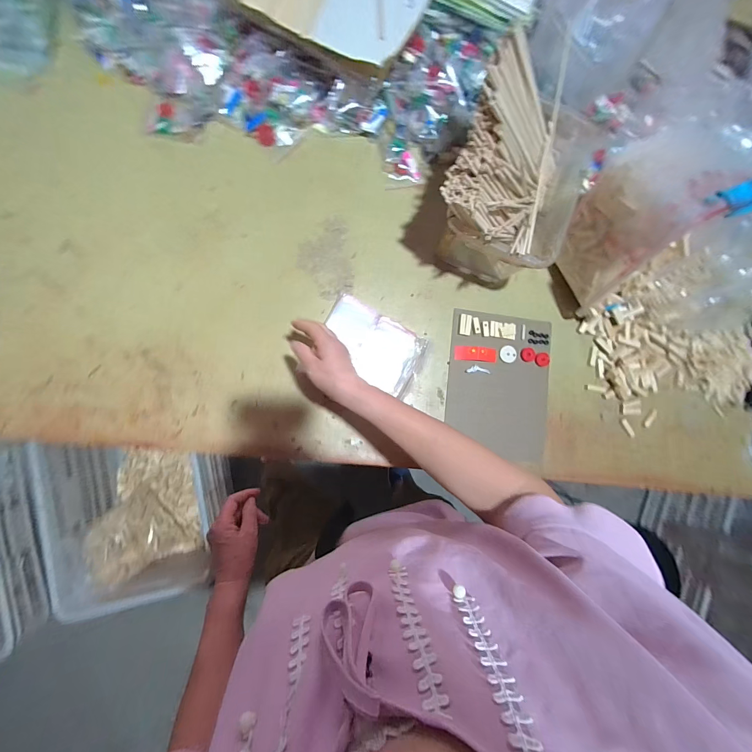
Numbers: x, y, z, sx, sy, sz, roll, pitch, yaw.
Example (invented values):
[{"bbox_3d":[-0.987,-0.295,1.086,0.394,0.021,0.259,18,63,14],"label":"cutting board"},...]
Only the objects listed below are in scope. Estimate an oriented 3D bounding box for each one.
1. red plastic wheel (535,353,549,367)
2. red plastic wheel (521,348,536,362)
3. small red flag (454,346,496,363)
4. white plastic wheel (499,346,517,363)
[{"bbox_3d":[0.338,-0.033,0.670,0.030,0.007,0.028,0,86,-6],"label":"red plastic wheel"},{"bbox_3d":[0.310,-0.043,0.668,0.031,0.004,0.029,0,86,-6],"label":"red plastic wheel"},{"bbox_3d":[0.199,-0.044,0.657,0.084,0.004,0.028,5,85,-6],"label":"small red flag"},{"bbox_3d":[0.268,-0.044,0.664,0.035,0.004,0.034,0,86,-6],"label":"white plastic wheel"}]

